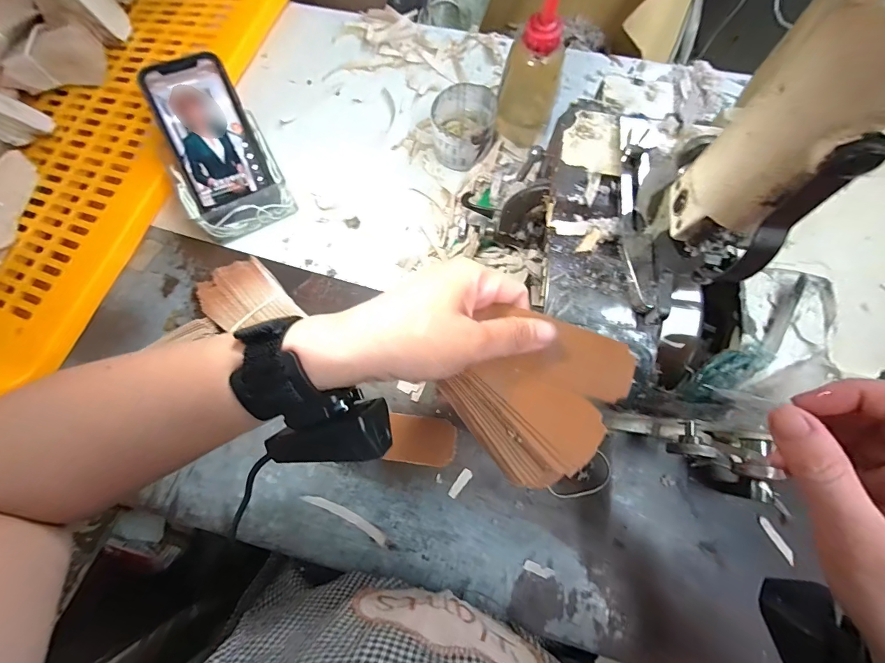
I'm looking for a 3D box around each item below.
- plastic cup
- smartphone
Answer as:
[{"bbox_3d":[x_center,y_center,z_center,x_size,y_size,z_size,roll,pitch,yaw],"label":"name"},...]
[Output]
[{"bbox_3d":[0.023,-0.222,0.427,0.067,0.048,0.072,0,75,-1],"label":"plastic cup"},{"bbox_3d":[-0.226,-0.191,0.380,0.079,0.012,0.145,-25,100,-9],"label":"smartphone"}]

